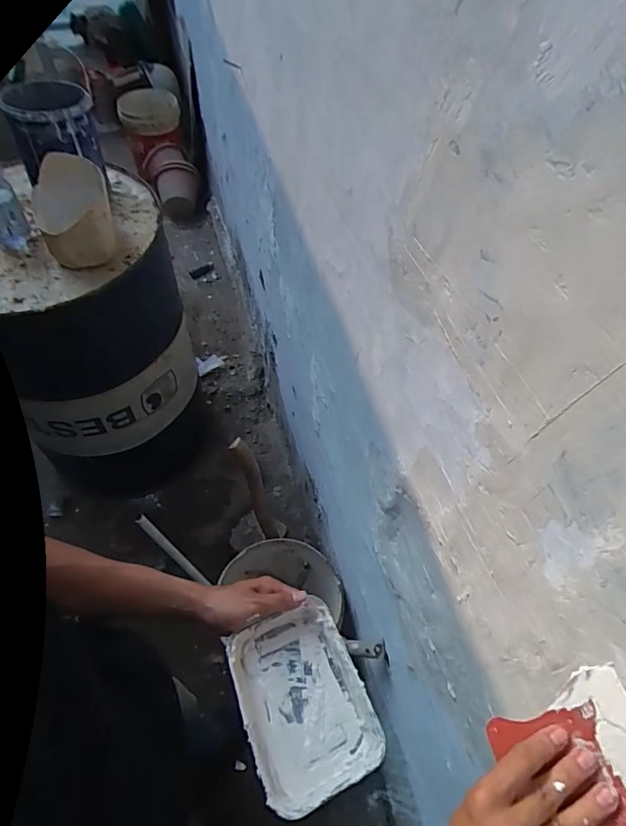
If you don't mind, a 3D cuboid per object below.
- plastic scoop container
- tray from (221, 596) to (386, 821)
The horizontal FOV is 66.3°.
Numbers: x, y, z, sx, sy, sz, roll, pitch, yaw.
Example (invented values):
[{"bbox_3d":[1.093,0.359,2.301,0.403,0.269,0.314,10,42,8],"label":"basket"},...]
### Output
[{"bbox_3d":[-0.503,-0.427,1.010,0.149,0.140,0.202,-22,60,-19],"label":"plastic scoop container"},{"bbox_3d":[-0.012,0.298,0.503,0.123,0.047,0.168,-18,59,-17],"label":"tray"}]

